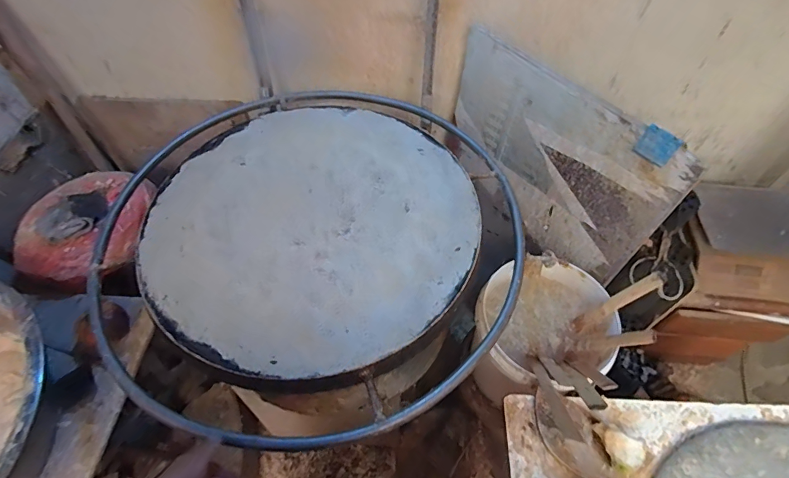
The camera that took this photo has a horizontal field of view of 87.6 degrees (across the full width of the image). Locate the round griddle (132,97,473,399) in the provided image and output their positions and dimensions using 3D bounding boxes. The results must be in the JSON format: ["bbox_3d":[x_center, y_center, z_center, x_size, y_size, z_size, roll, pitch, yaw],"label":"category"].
[{"bbox_3d":[-0.164,-0.057,0.802,0.599,0.032,0.641,-1,53,2],"label":"round griddle"}]

